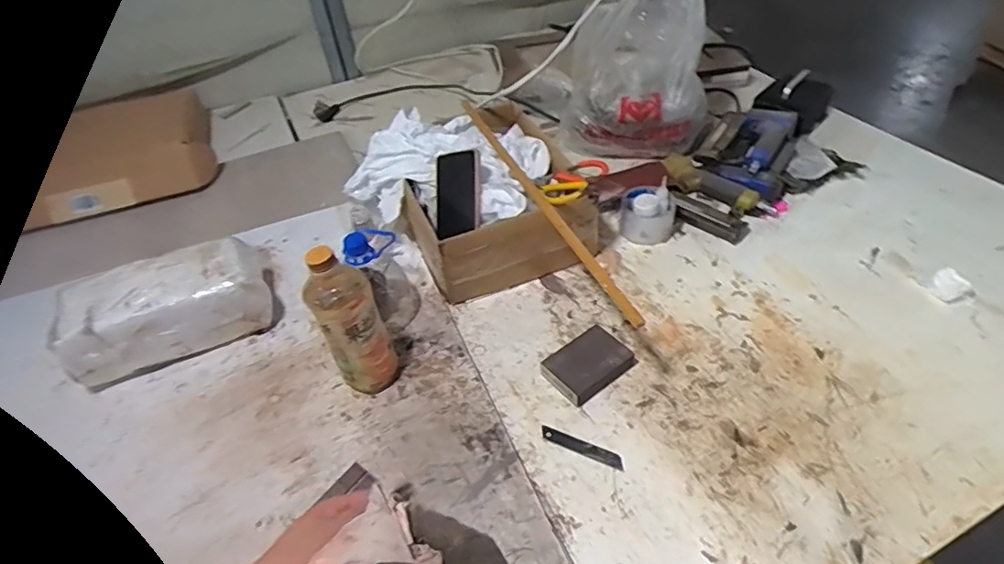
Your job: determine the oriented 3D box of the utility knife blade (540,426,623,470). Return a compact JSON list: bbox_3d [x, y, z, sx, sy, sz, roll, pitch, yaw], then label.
[{"bbox_3d":[0.093,0.192,0.648,0.102,0.004,0.020,17,49,21],"label":"utility knife blade"}]

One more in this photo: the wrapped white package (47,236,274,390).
[{"bbox_3d":[-0.476,0.025,0.795,0.259,0.103,0.160,-24,48,-18],"label":"wrapped white package"}]

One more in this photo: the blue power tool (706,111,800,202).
[{"bbox_3d":[0.464,-0.238,1.022,0.129,0.061,0.248,19,50,23],"label":"blue power tool"}]

